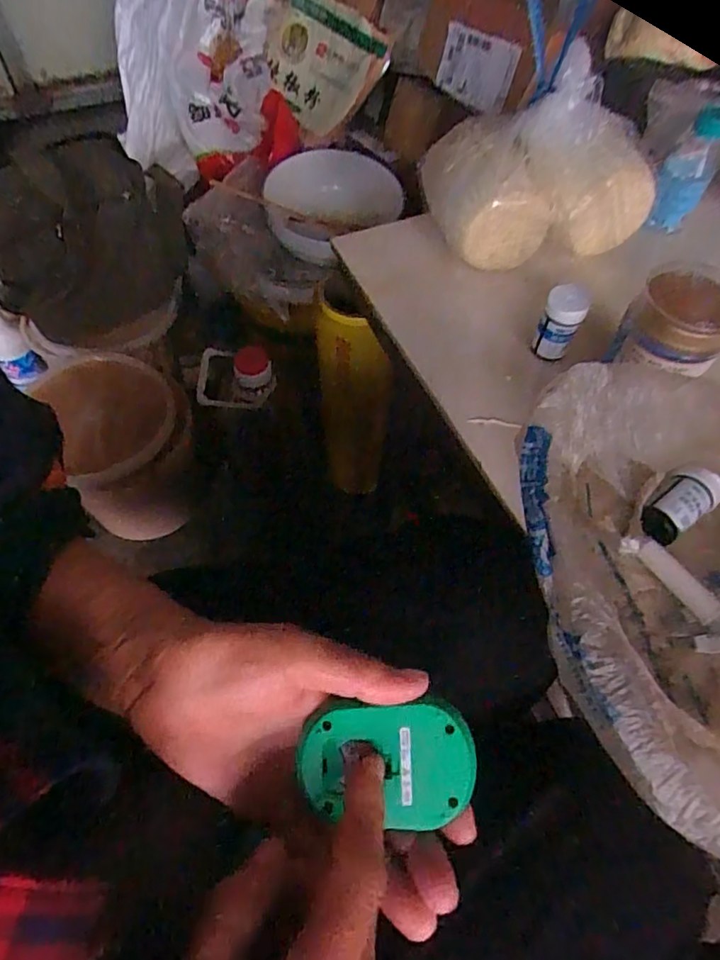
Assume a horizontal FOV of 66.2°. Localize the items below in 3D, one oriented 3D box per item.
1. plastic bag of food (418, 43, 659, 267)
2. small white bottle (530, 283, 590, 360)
[{"bbox_3d":[0.157,-0.280,0.481,0.183,0.134,0.105,-6,58,-5],"label":"plastic bag of food"},{"bbox_3d":[0.159,-0.123,0.444,0.030,0.061,0.026,20,60,11],"label":"small white bottle"}]

